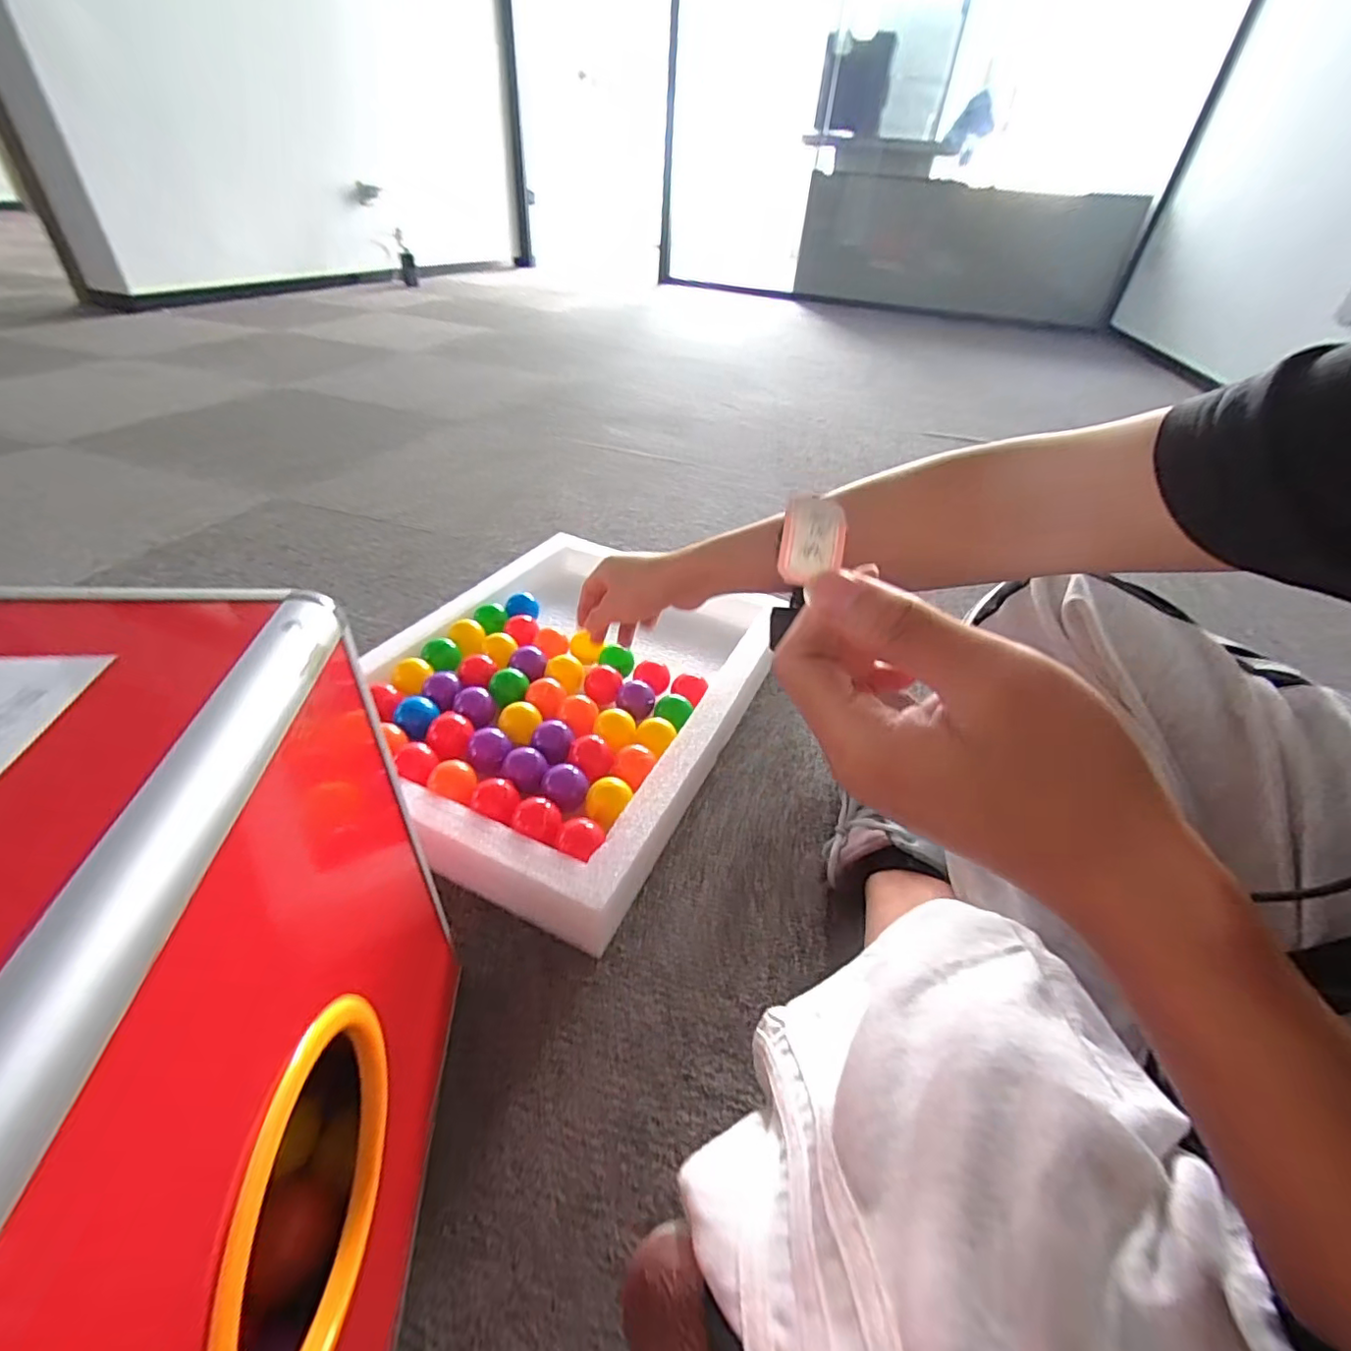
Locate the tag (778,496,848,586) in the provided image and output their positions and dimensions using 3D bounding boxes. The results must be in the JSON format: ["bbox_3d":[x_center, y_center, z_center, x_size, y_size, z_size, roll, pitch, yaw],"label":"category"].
[{"bbox_3d":[0.042,-0.041,0.181,0.016,0.023,0.004,7,5,-4],"label":"tag"}]

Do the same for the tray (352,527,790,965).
[{"bbox_3d":[-0.107,0.014,0.585,0.331,0.070,0.439,20,42,15],"label":"tray"}]

